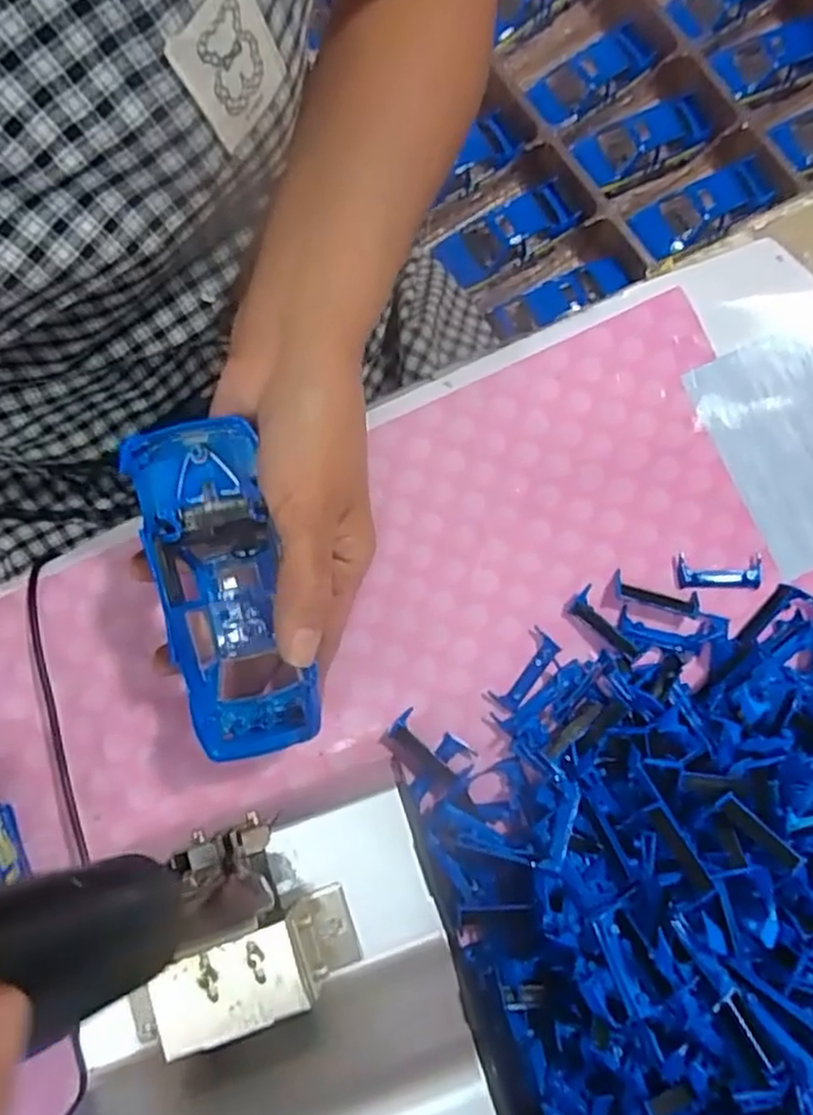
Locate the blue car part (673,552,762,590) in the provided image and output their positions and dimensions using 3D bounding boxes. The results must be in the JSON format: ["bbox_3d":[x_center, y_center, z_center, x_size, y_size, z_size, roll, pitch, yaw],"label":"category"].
[{"bbox_3d":[0.145,0.006,0.341,0.040,0.004,0.016,-1,82,-2],"label":"blue car part"}]

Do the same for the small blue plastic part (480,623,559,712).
[{"bbox_3d":[0.053,0.051,0.332,0.015,0.004,0.040,37,82,3],"label":"small blue plastic part"}]

